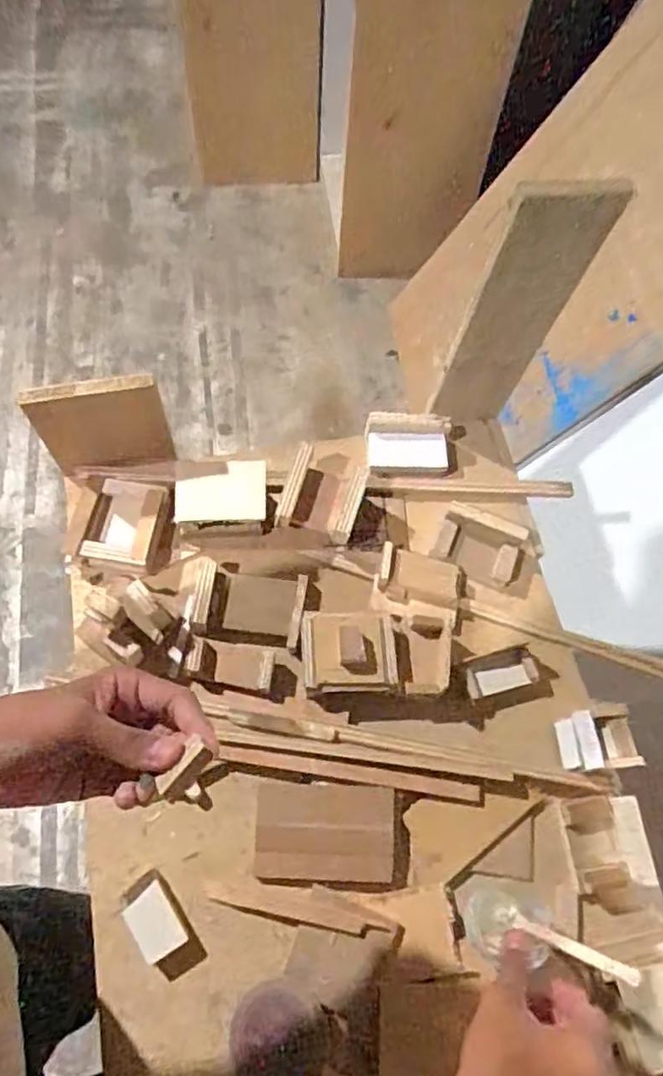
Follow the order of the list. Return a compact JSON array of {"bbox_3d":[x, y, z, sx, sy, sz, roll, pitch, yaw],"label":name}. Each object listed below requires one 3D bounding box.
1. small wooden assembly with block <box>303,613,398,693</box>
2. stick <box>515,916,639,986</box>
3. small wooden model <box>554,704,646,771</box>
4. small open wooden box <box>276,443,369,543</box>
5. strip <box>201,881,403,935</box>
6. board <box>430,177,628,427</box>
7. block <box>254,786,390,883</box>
[{"bbox_3d":[0.018,0.120,0.665,0.093,0.029,0.079,-1,65,-4],"label":"small wooden assembly with block"},{"bbox_3d":[0.173,0.300,0.468,0.009,0.115,0.010,34,67,-7],"label":"stick"},{"bbox_3d":[0.260,0.203,0.632,0.049,0.076,0.059,-6,66,-6],"label":"small wooden model"},{"bbox_3d":[-0.009,-0.046,0.724,0.080,0.058,0.087,14,65,3],"label":"small open wooden box"},{"bbox_3d":[-0.030,0.340,0.591,0.173,0.008,0.028,11,65,2],"label":"strip"},{"bbox_3d":[0.189,-0.224,0.650,0.099,0.295,0.018,1,63,-8],"label":"board"},{"bbox_3d":[-0.006,0.284,0.611,0.130,0.008,0.085,2,65,-2],"label":"block"}]

